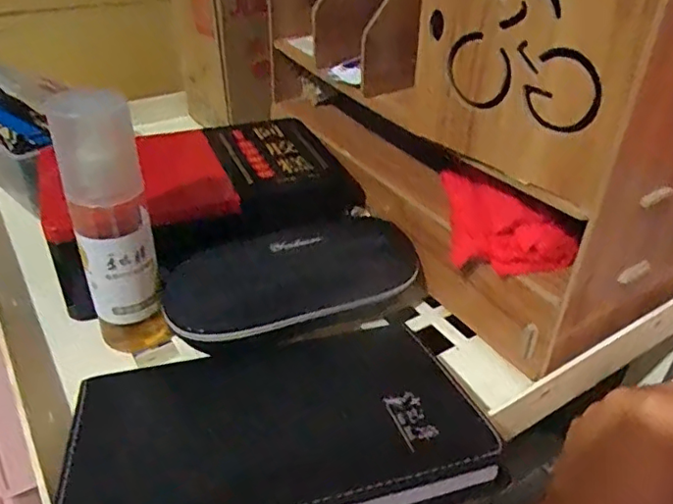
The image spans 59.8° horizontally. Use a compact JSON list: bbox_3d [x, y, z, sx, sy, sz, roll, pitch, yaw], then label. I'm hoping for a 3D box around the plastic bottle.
[{"bbox_3d":[-0.126,-0.008,0.330,0.042,0.159,0.040,-14,39,-22],"label":"plastic bottle"}]

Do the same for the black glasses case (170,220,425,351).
[{"bbox_3d":[-0.021,0.019,0.368,0.162,0.055,0.064,-14,39,-22],"label":"black glasses case"}]

